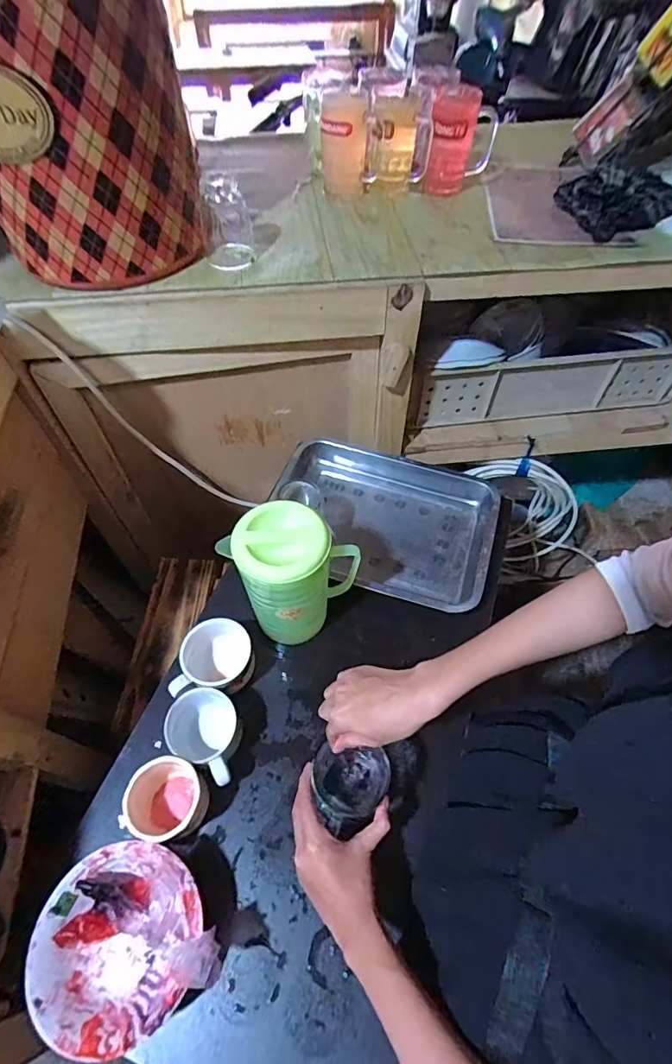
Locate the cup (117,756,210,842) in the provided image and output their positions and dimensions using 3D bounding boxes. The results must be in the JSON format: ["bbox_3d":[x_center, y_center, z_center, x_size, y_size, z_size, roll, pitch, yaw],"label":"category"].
[{"bbox_3d":[-0.180,0.293,0.527,0.069,0.080,0.075,0,58,0],"label":"cup"}]

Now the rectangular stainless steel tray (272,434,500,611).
[{"bbox_3d":[0.066,-0.018,0.771,0.348,0.050,0.258,15,59,9],"label":"rectangular stainless steel tray"}]

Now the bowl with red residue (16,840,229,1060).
[{"bbox_3d":[-0.206,0.395,0.467,0.153,0.076,0.152,-35,64,-20],"label":"bowl with red residue"}]

